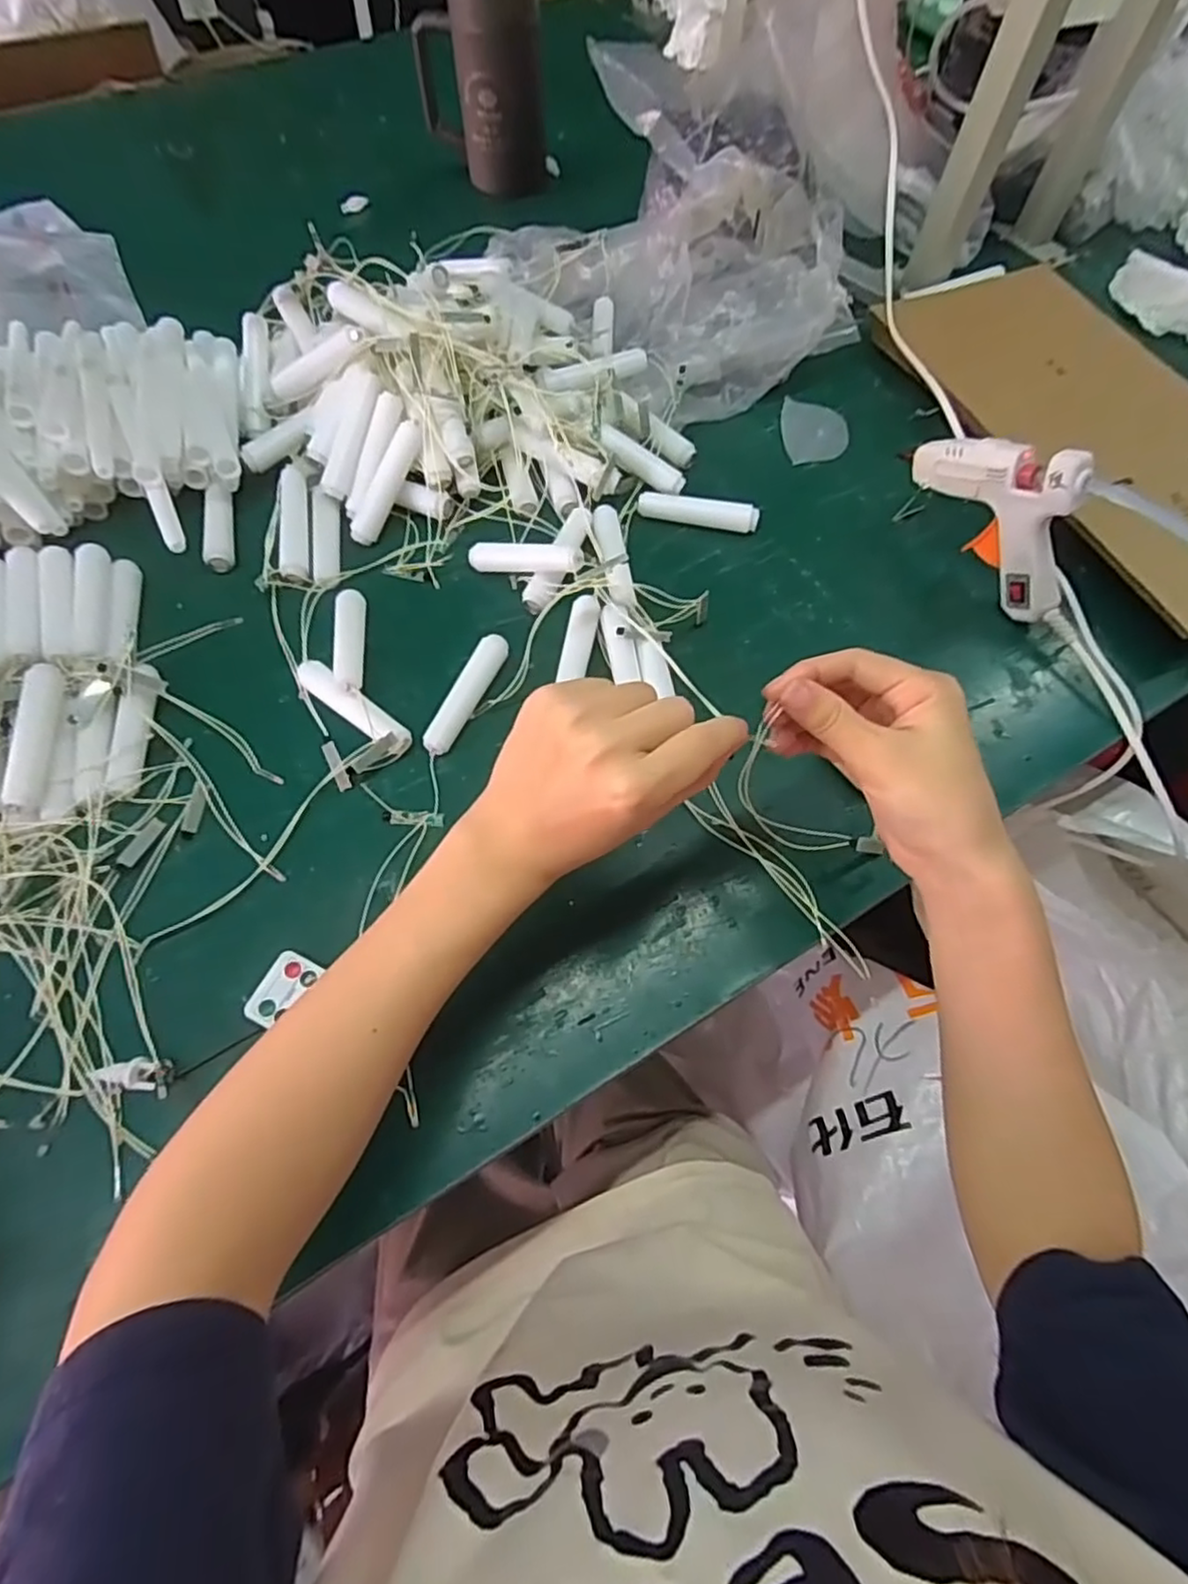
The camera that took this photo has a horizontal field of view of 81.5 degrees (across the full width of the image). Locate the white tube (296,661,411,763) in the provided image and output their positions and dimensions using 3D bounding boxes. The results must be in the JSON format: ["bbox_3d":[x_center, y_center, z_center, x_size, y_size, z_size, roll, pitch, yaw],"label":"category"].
[{"bbox_3d":[-0.154,-0.058,0.438,0.095,0.025,0.022,40,69,16],"label":"white tube"}]

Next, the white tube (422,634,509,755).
[{"bbox_3d":[-0.081,-0.062,0.444,0.019,0.020,0.089,24,66,10],"label":"white tube"}]

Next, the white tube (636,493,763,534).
[{"bbox_3d":[0.078,-0.210,0.520,0.089,0.019,0.016,11,64,4],"label":"white tube"}]

